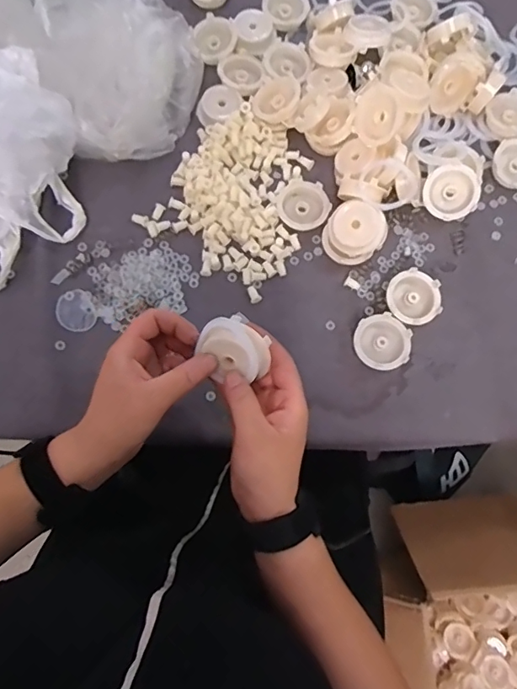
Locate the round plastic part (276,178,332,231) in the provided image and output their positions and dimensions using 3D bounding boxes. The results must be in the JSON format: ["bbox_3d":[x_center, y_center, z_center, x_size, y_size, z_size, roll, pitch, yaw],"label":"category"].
[{"bbox_3d":[0.047,-0.144,0.513,0.053,0.011,0.054,0,76,-2],"label":"round plastic part"}]

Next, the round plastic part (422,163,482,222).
[{"bbox_3d":[0.197,-0.155,0.505,0.053,0.011,0.055,2,99,16],"label":"round plastic part"}]

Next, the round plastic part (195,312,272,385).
[{"bbox_3d":[-0.015,0.002,0.360,0.044,0.020,0.047,-8,102,12],"label":"round plastic part"}]

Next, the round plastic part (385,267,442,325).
[{"bbox_3d":[0.154,-0.044,0.494,0.054,0.020,0.054,30,77,5],"label":"round plastic part"}]

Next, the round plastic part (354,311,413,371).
[{"bbox_3d":[0.120,-0.001,0.483,0.054,0.018,0.052,0,76,-2],"label":"round plastic part"}]

